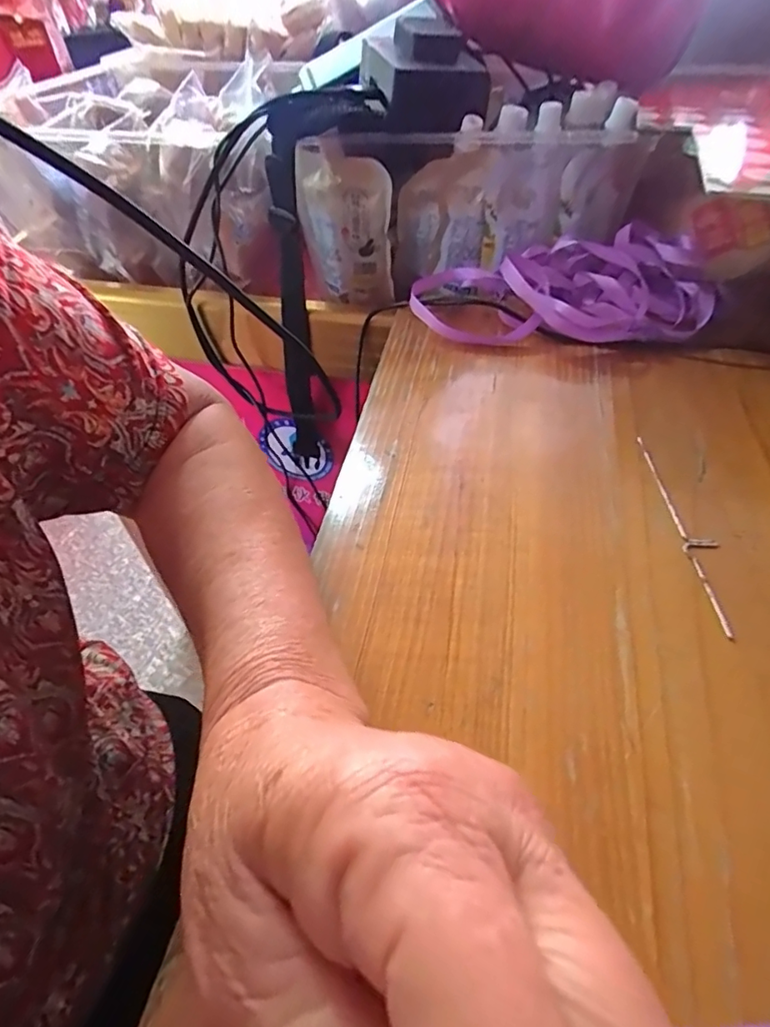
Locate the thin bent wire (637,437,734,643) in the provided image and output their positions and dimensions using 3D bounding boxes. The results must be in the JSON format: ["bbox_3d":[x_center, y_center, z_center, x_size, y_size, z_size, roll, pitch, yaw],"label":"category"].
[{"bbox_3d":[0.145,0.003,0.259,0.016,0.004,0.123,-2,47,3],"label":"thin bent wire"}]

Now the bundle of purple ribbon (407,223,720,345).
[{"bbox_3d":[0.126,-0.171,0.398,0.213,0.043,0.128,4,47,9],"label":"bundle of purple ribbon"}]

